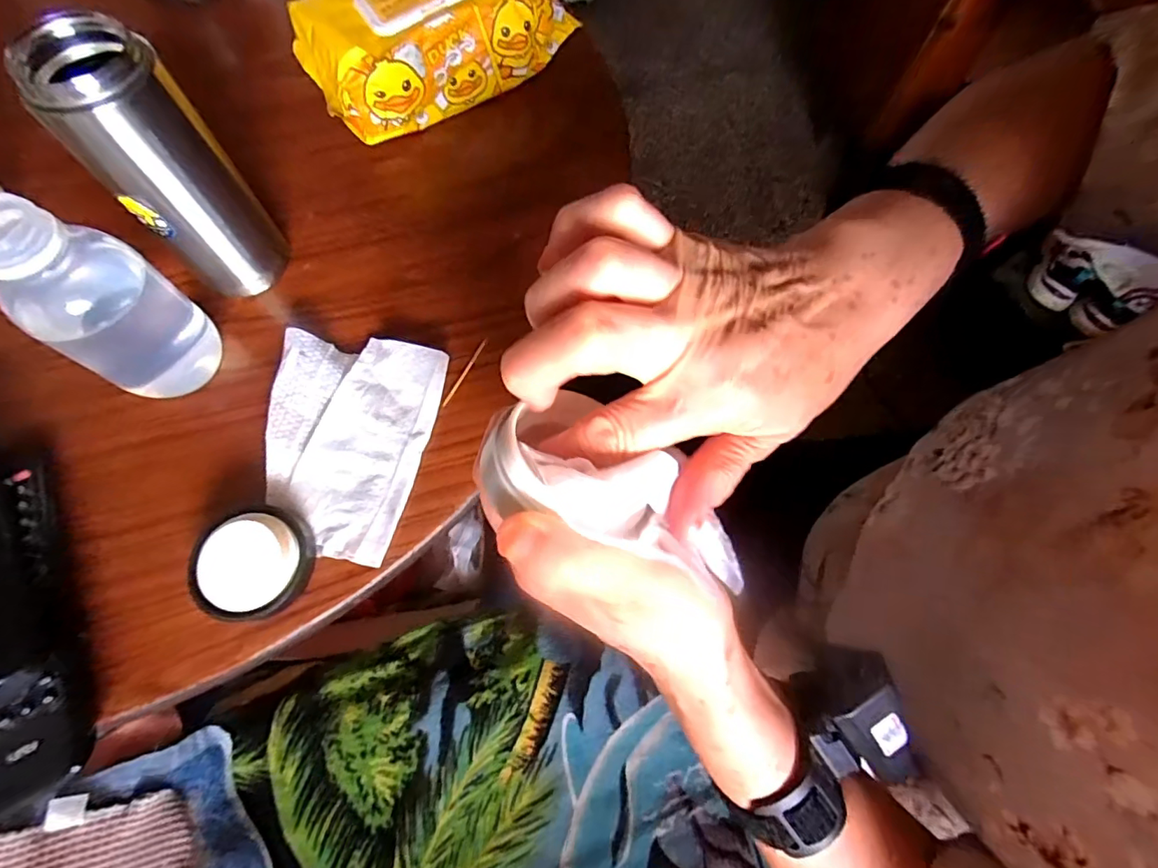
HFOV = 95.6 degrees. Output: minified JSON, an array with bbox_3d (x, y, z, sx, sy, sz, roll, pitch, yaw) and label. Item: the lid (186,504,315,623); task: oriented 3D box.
[{"bbox_3d":[-0.189,0.075,0.304,0.058,0.025,0.062,1,68,-1],"label":"lid"}]

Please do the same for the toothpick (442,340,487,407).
[{"bbox_3d":[-0.079,-0.044,0.368,0.004,0.004,0.057,27,70,9],"label":"toothpick"}]

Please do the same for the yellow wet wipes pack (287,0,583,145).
[{"bbox_3d":[-0.122,-0.338,0.447,0.214,0.077,0.104,-29,72,-13],"label":"yellow wet wipes pack"}]

